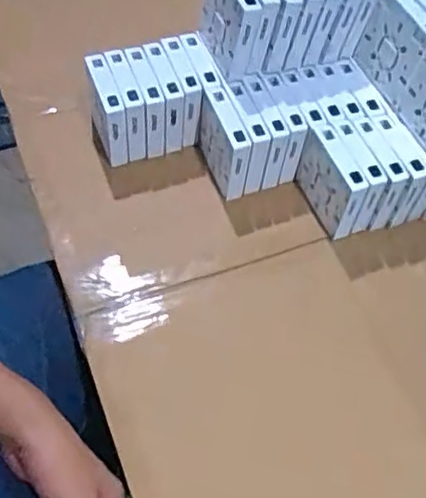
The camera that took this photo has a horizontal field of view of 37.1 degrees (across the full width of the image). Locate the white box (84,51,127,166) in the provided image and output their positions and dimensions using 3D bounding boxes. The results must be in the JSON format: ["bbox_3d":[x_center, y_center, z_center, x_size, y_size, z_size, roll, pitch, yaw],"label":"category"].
[{"bbox_3d":[-0.116,-0.149,0.686,0.023,0.092,0.084,-15,59,-12],"label":"white box"}]

